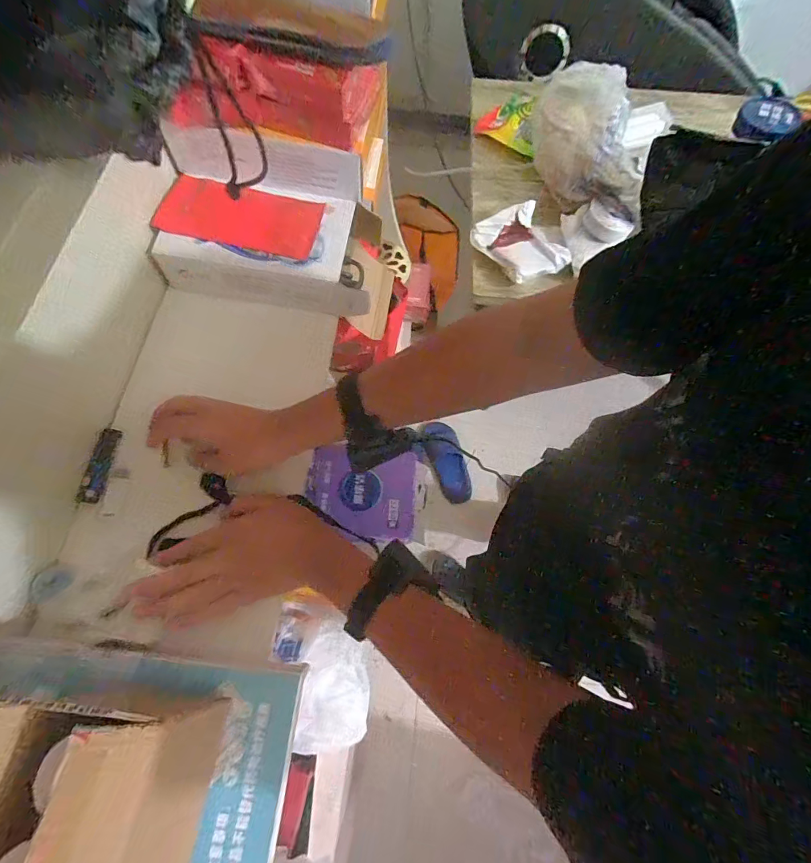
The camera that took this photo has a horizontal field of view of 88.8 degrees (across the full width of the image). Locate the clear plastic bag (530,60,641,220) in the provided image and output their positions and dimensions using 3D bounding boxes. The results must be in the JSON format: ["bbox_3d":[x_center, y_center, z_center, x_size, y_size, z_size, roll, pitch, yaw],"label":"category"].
[{"bbox_3d":[0.347,-0.520,0.767,0.212,0.180,0.135,35,72,11],"label":"clear plastic bag"}]

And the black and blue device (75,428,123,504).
[{"bbox_3d":[-0.323,0.035,0.438,0.021,0.010,0.080,6,69,1],"label":"black and blue device"}]

